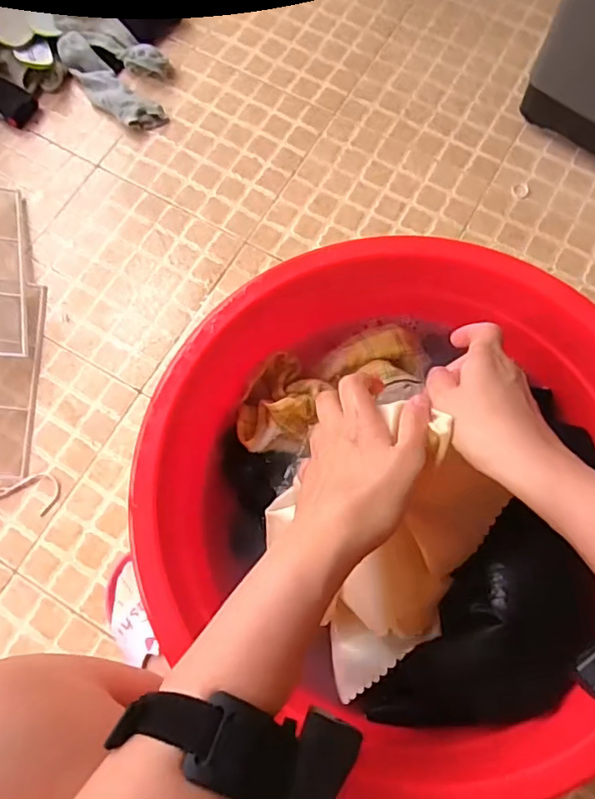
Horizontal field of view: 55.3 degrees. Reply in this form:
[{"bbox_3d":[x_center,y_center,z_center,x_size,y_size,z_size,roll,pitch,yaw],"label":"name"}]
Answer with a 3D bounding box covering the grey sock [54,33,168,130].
[{"bbox_3d":[-0.339,-0.557,1.008,0.238,0.043,0.070,43,79,13],"label":"grey sock"}]

